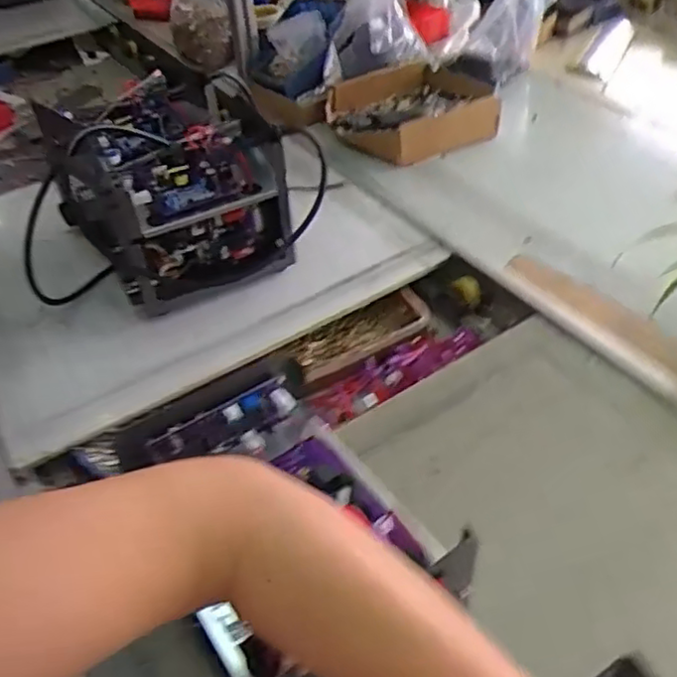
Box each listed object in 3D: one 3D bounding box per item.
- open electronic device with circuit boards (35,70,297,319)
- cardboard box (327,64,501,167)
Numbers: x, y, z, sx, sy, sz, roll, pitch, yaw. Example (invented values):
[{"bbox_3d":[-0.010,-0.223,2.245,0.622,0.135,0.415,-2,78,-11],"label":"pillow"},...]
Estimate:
[{"bbox_3d":[-0.233,-0.199,0.910,0.256,0.194,0.316,-22,45,-17],"label":"open electronic device with circuit boards"},{"bbox_3d":[0.131,-0.395,1.182,0.286,0.077,0.257,-8,42,-2],"label":"cardboard box"}]

